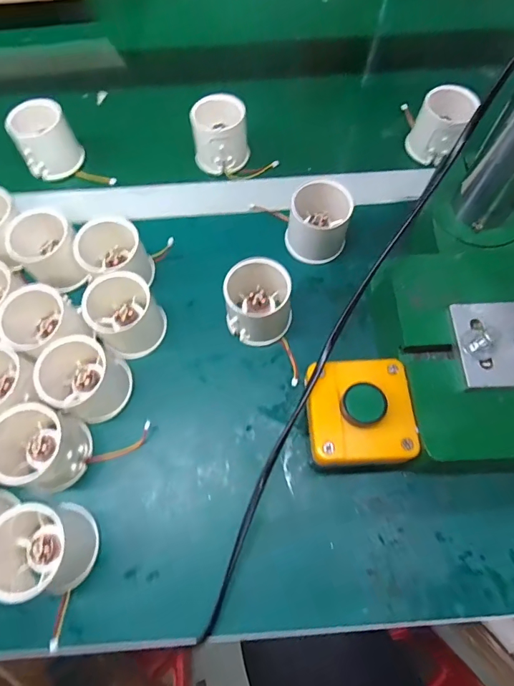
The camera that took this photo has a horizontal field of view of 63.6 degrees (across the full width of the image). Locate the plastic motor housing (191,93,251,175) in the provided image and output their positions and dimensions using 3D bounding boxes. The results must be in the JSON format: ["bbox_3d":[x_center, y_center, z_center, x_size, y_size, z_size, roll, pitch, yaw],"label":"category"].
[{"bbox_3d":[-0.037,-0.210,0.420,0.055,0.058,0.047,-5,69,0],"label":"plastic motor housing"}]

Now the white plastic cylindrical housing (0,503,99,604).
[{"bbox_3d":[-0.147,0.137,0.275,0.063,0.053,0.054,-1,65,0],"label":"white plastic cylindrical housing"}]

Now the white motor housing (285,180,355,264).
[{"bbox_3d":[0.054,-0.107,0.370,0.053,0.050,0.049,0,65,0],"label":"white motor housing"}]

